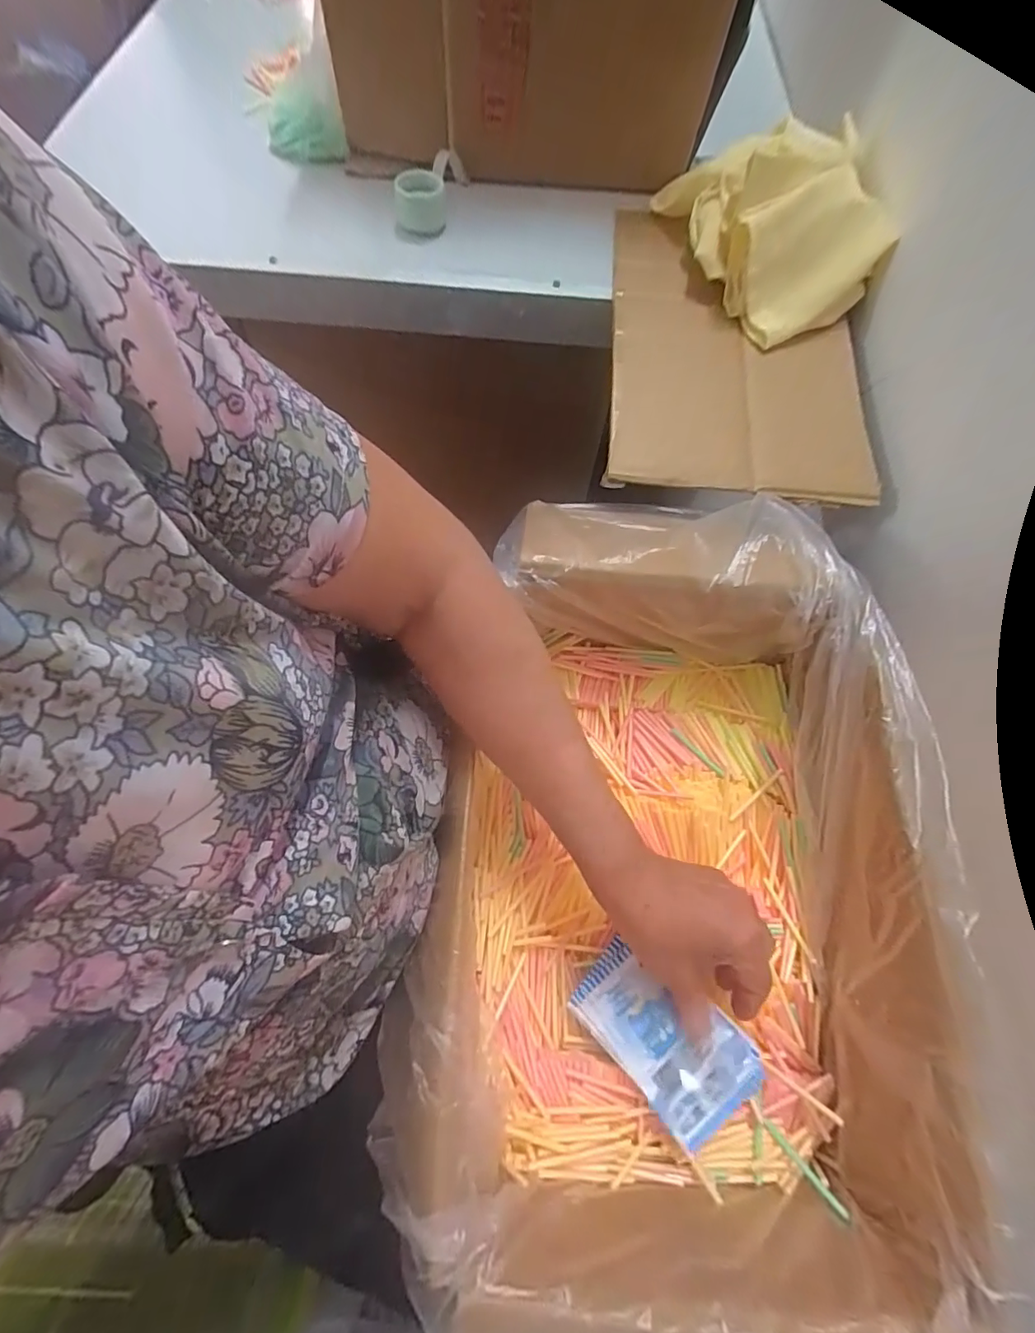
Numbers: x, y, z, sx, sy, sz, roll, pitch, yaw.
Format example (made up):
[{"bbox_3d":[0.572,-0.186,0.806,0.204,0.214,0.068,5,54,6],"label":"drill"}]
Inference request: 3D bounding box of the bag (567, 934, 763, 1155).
[{"bbox_3d":[0.095,0.242,0.331,0.110,0.012,0.069,37,71,30],"label":"bag"}]

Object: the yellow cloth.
[{"bbox_3d":[0.231,-0.421,0.458,0.131,0.088,0.214,-19,71,-10],"label":"yellow cloth"}]

